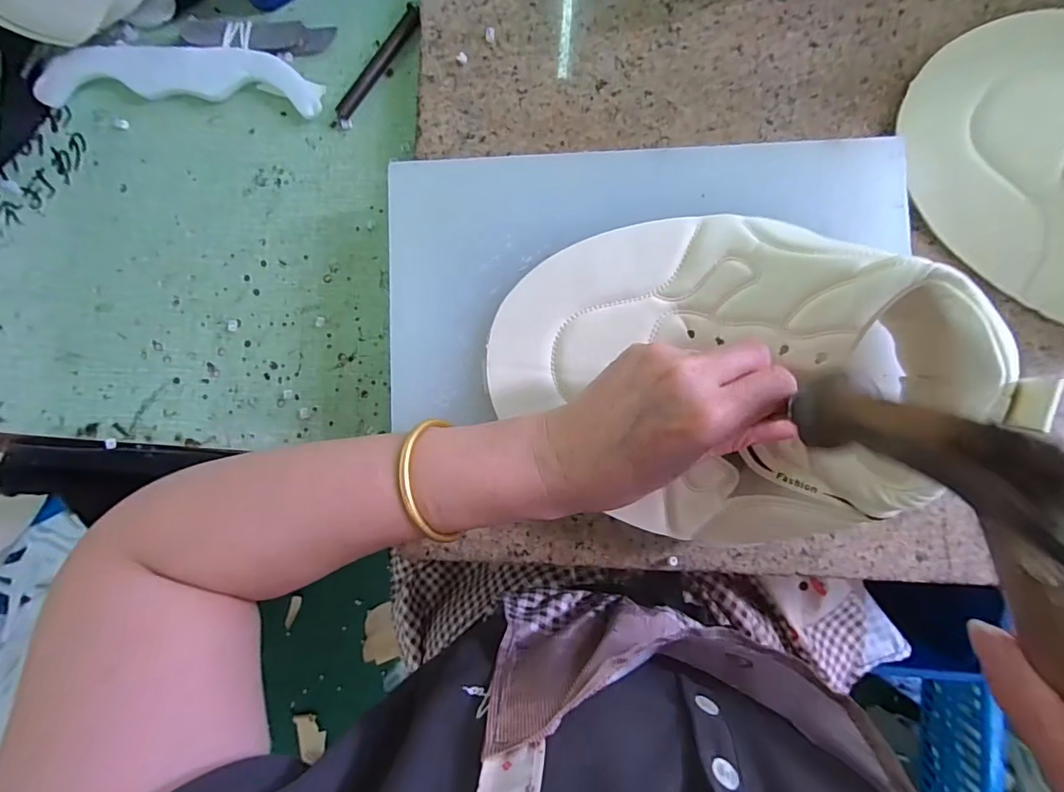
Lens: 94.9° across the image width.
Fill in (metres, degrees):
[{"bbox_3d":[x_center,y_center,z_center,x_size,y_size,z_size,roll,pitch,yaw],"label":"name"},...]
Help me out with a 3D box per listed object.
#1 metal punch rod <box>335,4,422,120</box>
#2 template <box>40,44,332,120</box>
[{"bbox_3d":[-0.105,-0.227,0.333,0.010,0.008,0.088,38,91,4],"label":"metal punch rod"},{"bbox_3d":[-0.241,-0.220,0.337,0.191,0.008,0.042,2,92,0],"label":"template"}]

